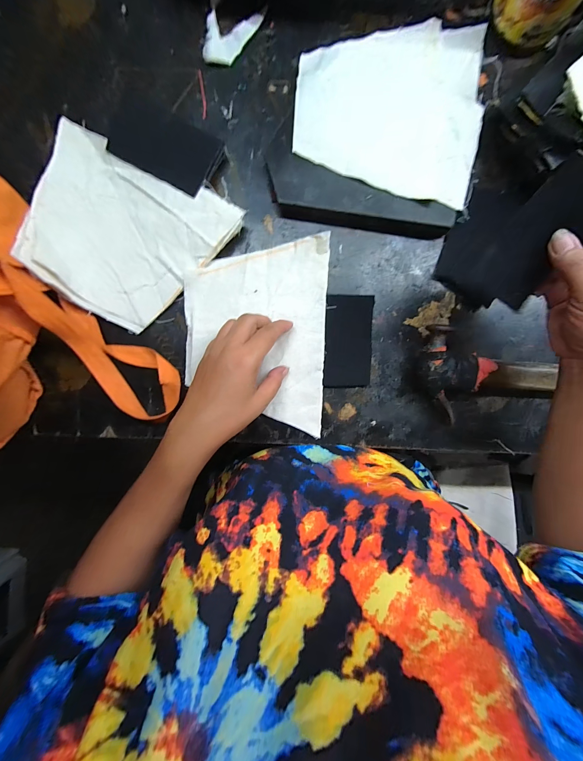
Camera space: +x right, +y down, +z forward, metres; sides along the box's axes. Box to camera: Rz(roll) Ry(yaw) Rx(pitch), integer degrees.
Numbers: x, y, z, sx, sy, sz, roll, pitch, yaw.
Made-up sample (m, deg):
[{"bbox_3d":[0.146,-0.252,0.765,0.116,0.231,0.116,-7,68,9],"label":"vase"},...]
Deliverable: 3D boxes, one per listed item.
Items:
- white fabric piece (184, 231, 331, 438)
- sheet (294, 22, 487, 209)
[{"bbox_3d":[-0.041,-0.052,0.327,0.159,0.012,0.214,2,94,-2],"label":"white fabric piece"},{"bbox_3d":[0.107,-0.305,0.310,0.195,0.028,0.197,8,93,-3],"label":"sheet"}]

